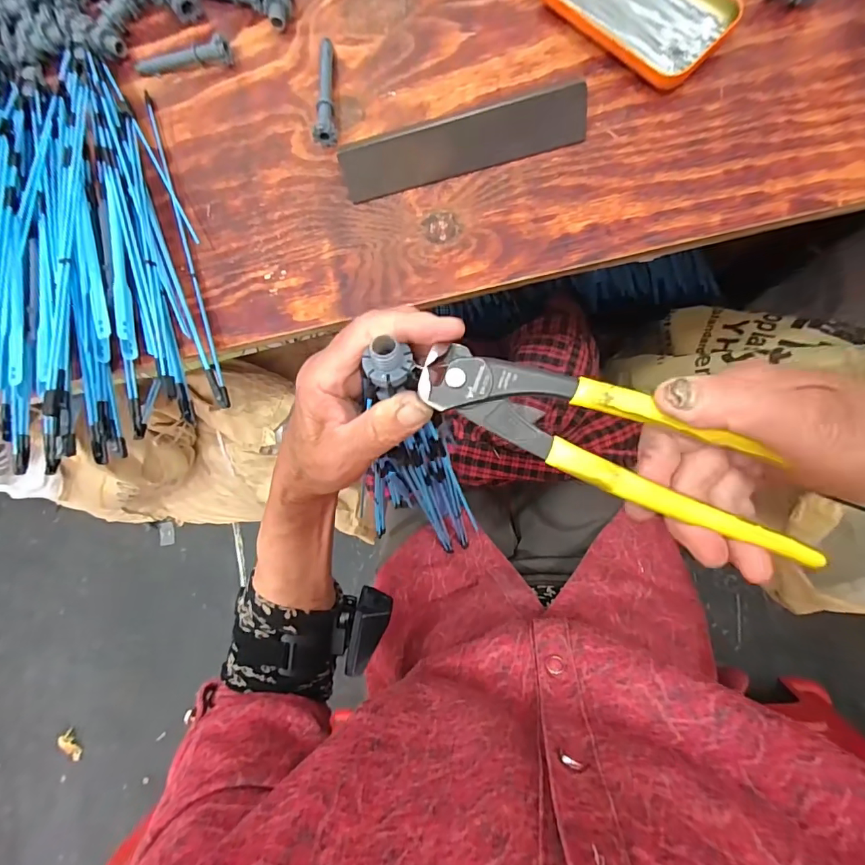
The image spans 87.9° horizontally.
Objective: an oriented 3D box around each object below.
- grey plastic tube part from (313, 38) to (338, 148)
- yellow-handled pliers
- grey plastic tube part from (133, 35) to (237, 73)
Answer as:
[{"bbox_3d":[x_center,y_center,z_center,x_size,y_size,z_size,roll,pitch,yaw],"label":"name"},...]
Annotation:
[{"bbox_3d":[-0.089,-0.289,0.375,0.017,0.019,0.092,3,85,10],"label":"grey plastic tube part"},{"bbox_3d":[0.087,0.004,0.208,0.189,0.012,0.046,24,92,3],"label":"yellow-handled pliers"},{"bbox_3d":[-0.224,-0.337,0.401,0.092,0.017,0.016,-2,85,9],"label":"grey plastic tube part"}]

